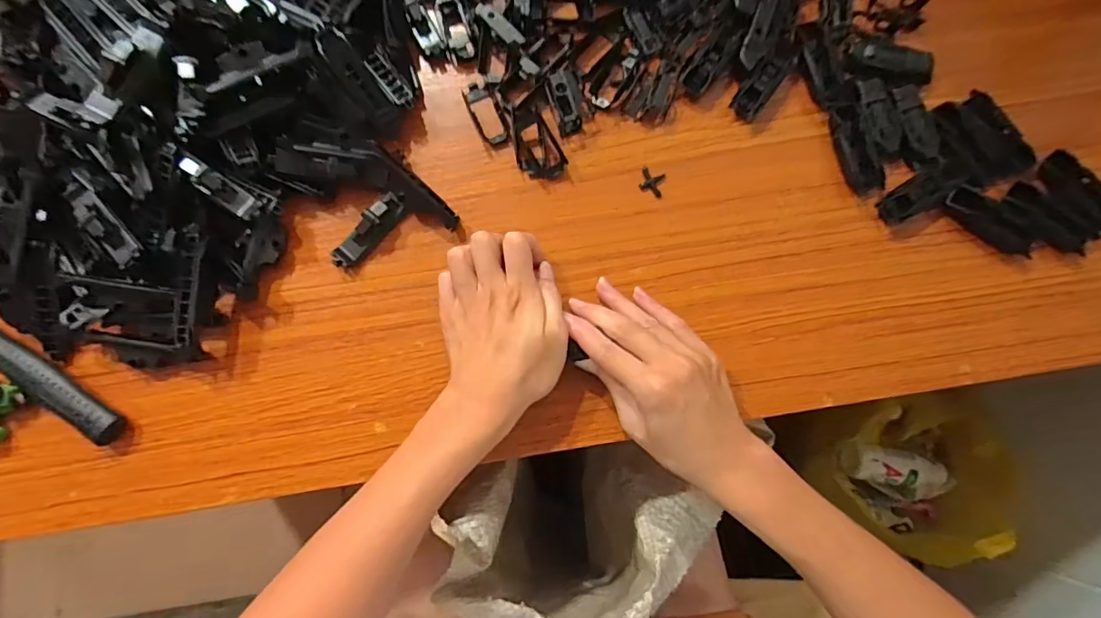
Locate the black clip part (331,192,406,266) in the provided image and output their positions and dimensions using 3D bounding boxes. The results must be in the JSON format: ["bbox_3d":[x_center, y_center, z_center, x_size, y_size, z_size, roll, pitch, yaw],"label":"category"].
[{"bbox_3d":[-0.128,-0.056,0.371,0.016,0.020,0.064,41,84,6],"label":"black clip part"}]

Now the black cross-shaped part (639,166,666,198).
[{"bbox_3d":[0.074,-0.092,0.381,0.019,0.004,0.019,20,84,1],"label":"black cross-shaped part"}]

